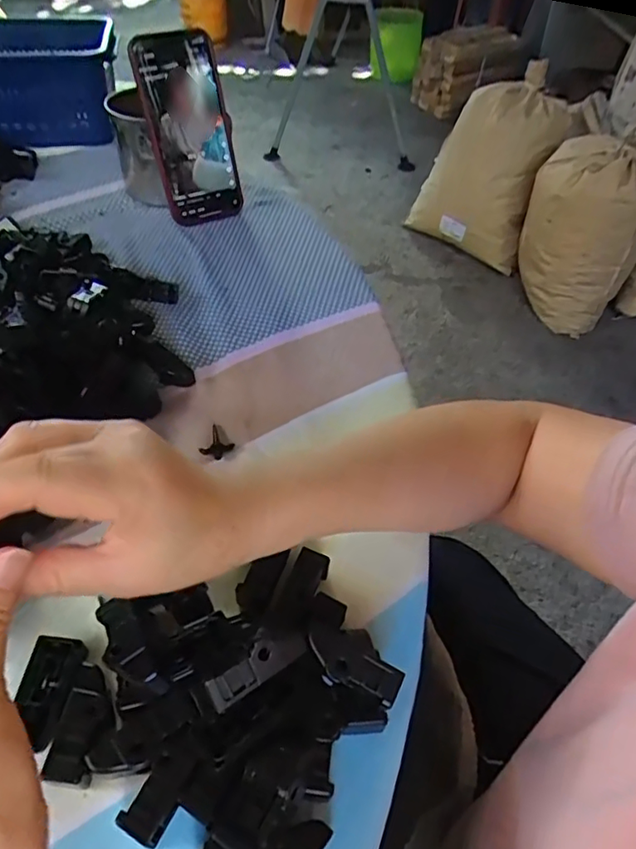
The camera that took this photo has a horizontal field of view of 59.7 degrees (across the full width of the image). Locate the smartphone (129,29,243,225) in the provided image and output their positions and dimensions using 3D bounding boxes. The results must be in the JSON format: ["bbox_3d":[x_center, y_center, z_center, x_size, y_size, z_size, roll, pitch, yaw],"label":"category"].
[{"bbox_3d":[-0.121,-0.278,0.528,0.073,0.156,0.019,-22,32,-20],"label":"smartphone"}]

